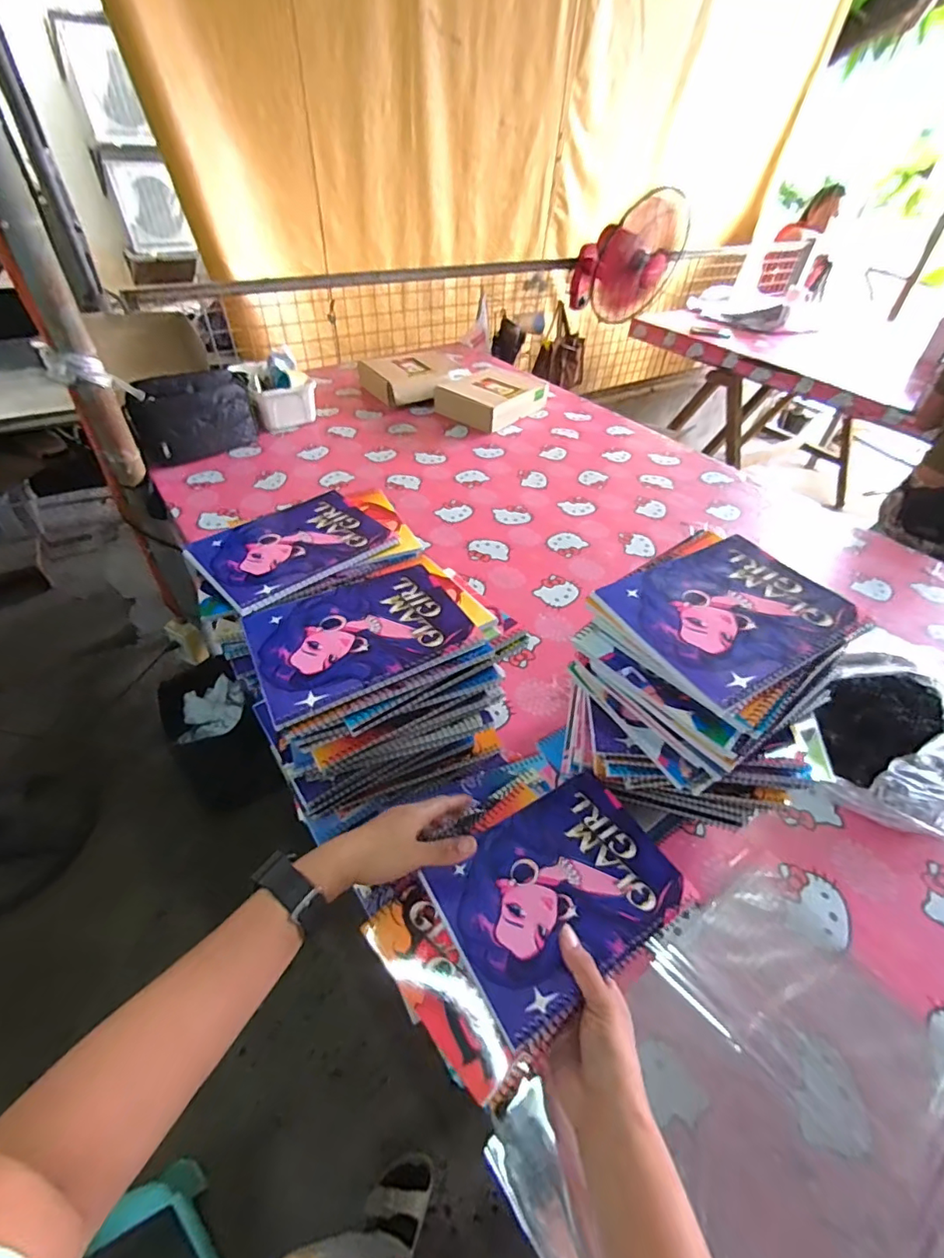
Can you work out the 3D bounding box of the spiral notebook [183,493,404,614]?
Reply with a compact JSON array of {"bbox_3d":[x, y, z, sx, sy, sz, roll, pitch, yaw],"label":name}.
[{"bbox_3d":[-0.202,-0.097,0.579,0.196,0.011,0.140,-33,56,-30],"label":"spiral notebook"}]

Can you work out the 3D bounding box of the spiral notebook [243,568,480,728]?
[{"bbox_3d":[-0.108,0.002,0.488,0.195,0.019,0.143,-21,50,-22],"label":"spiral notebook"}]

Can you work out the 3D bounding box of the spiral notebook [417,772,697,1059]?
[{"bbox_3d":[0.075,0.225,0.441,0.198,0.009,0.149,-24,51,-24],"label":"spiral notebook"}]

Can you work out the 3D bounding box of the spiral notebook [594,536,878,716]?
[{"bbox_3d":[0.230,-0.018,0.445,0.196,0.010,0.150,-21,50,-22],"label":"spiral notebook"}]

